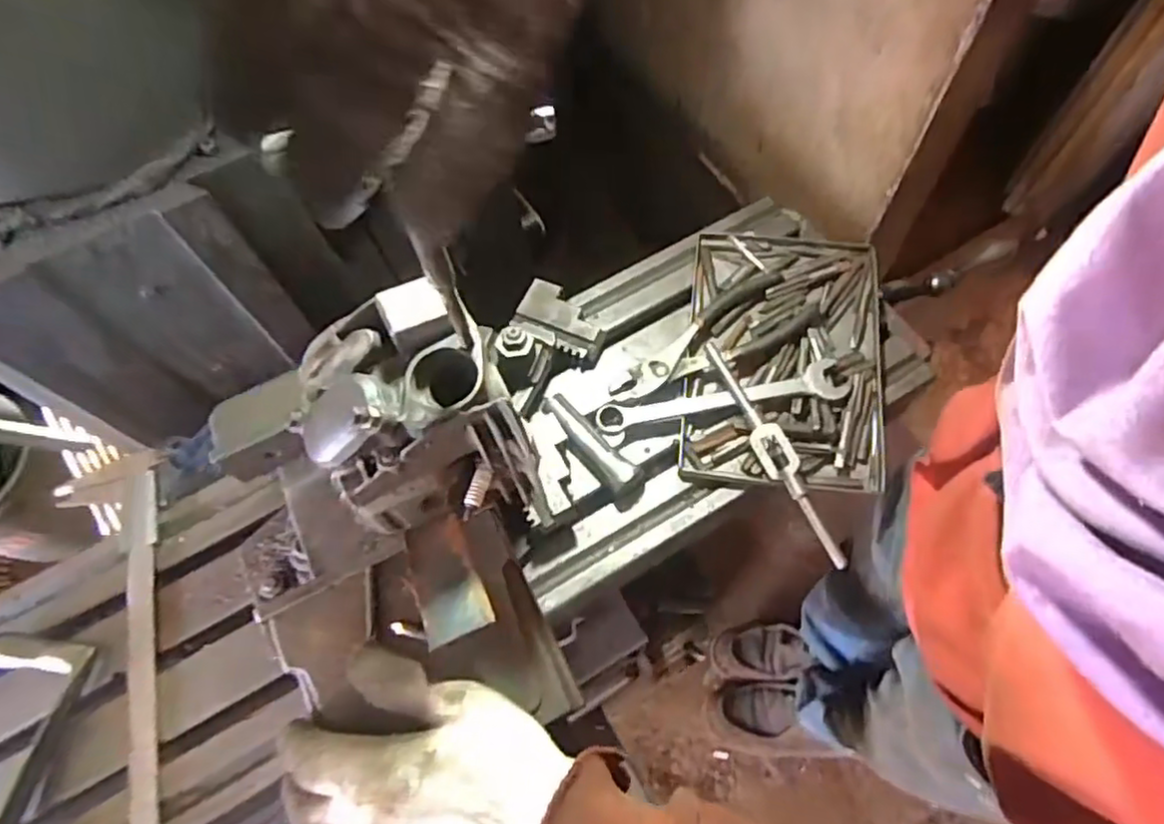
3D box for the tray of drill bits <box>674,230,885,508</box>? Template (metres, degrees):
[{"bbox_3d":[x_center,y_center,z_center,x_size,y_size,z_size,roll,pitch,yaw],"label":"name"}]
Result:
[{"bbox_3d":[0.178,-0.052,0.590,0.164,0.029,0.244,7,63,6],"label":"tray of drill bits"}]

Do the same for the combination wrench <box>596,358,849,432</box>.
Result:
[{"bbox_3d":[0.115,-0.014,0.569,0.205,0.014,0.035,-8,69,4],"label":"combination wrench"}]

